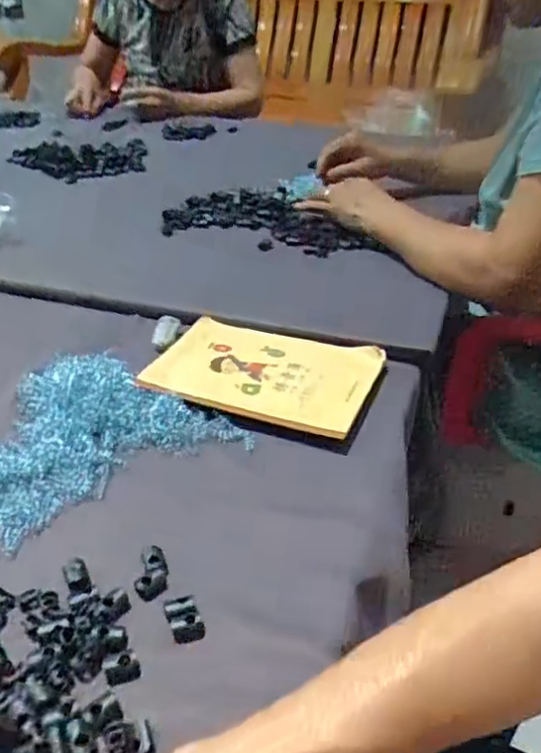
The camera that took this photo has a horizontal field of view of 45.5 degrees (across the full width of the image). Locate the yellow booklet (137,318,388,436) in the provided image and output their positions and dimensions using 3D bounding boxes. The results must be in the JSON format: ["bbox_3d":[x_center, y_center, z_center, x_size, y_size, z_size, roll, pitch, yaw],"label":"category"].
[{"bbox_3d":[-0.005,-0.008,0.618,0.203,0.009,0.133,12,36,18],"label":"yellow booklet"}]

